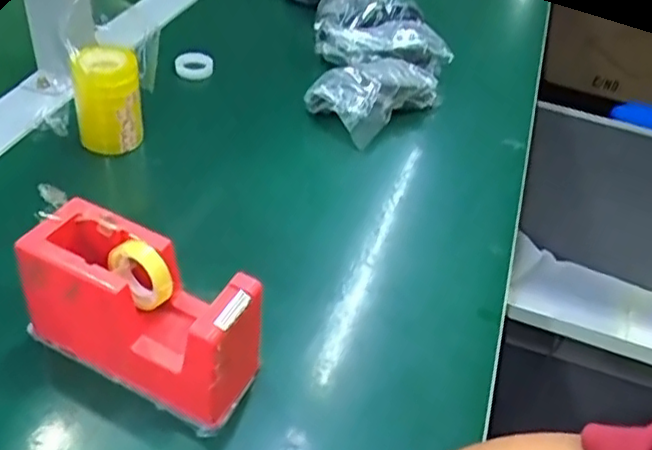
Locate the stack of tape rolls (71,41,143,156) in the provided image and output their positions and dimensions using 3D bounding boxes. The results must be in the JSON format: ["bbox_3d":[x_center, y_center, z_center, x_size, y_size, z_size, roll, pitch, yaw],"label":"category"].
[{"bbox_3d":[-0.174,-0.101,0.536,0.049,0.073,0.049,-8,43,-17],"label":"stack of tape rolls"}]

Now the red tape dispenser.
[{"bbox_3d":[-0.101,0.047,0.371,0.130,0.073,0.054,21,42,16],"label":"red tape dispenser"}]

